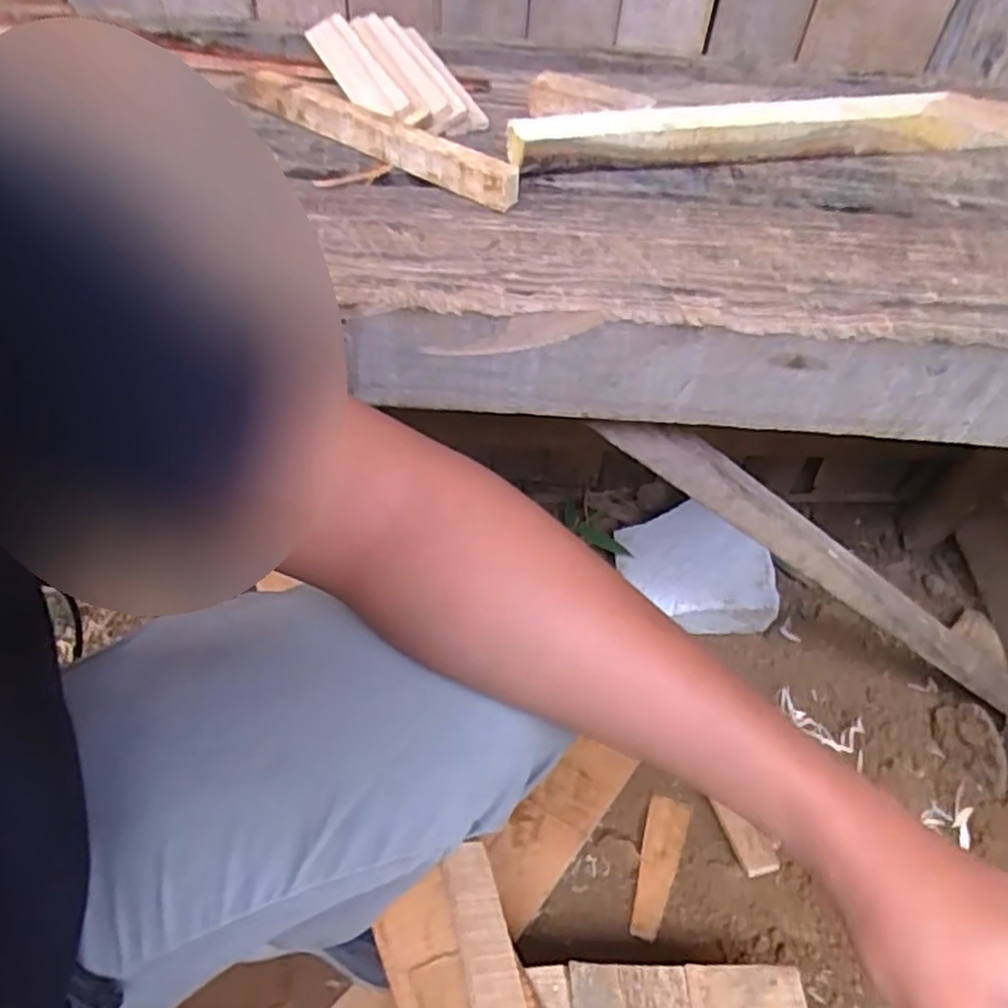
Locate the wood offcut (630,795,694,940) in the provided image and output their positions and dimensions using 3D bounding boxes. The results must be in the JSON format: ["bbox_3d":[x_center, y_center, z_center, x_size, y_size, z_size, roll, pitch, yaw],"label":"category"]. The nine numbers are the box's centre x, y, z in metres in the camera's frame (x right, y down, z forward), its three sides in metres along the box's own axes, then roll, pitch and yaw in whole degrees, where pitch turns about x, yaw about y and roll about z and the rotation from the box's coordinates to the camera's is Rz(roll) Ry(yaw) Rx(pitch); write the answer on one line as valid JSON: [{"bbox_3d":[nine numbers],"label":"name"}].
[{"bbox_3d":[0.160,0.369,0.745,0.041,0.012,0.153,18,38,14],"label":"wood offcut"}]

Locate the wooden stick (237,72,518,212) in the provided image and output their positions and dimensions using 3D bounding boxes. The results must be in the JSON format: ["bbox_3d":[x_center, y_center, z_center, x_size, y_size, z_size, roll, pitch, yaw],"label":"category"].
[{"bbox_3d":[-0.085,-0.233,0.449,0.218,0.025,0.020,31,56,23],"label":"wooden stick"}]

